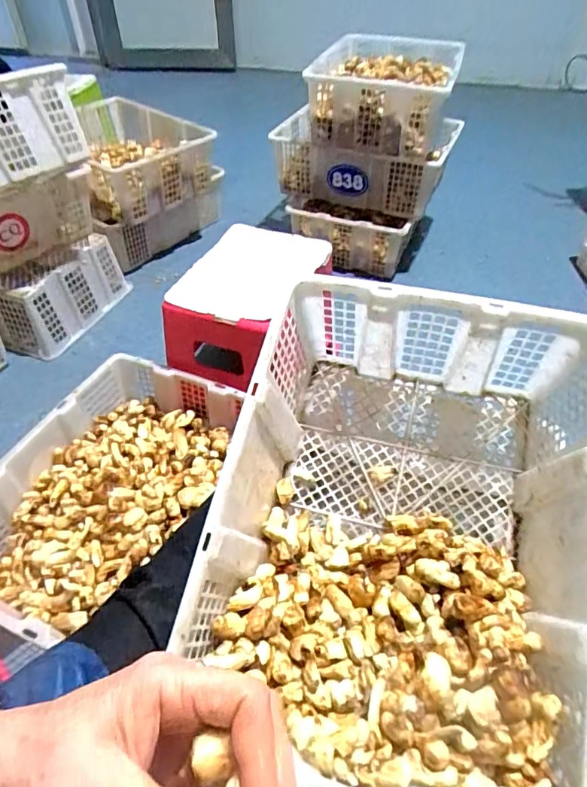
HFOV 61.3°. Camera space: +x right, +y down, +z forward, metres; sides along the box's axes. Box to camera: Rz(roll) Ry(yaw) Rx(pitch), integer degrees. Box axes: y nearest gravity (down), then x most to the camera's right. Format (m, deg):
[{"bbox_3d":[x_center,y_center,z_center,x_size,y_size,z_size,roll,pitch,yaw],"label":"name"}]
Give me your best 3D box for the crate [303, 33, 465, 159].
[{"bbox_3d":[0.239,-0.812,1.323,0.345,0.164,0.469,13,50,12],"label":"crate"}]

